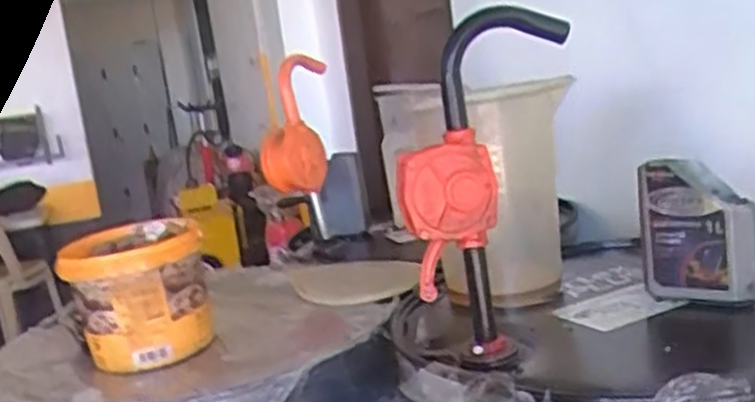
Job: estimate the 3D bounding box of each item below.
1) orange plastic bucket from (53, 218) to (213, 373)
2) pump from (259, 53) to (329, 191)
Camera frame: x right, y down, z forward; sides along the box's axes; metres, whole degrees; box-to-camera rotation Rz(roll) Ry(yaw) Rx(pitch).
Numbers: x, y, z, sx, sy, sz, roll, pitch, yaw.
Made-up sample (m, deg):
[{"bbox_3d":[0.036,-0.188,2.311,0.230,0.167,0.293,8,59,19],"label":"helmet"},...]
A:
[{"bbox_3d":[-0.314,0.121,1.055,0.165,0.145,0.158,-9,14,-7],"label":"orange plastic bucket"},{"bbox_3d":[-0.162,-0.145,1.535,0.101,0.287,0.130,-4,-22,12],"label":"pump"}]

